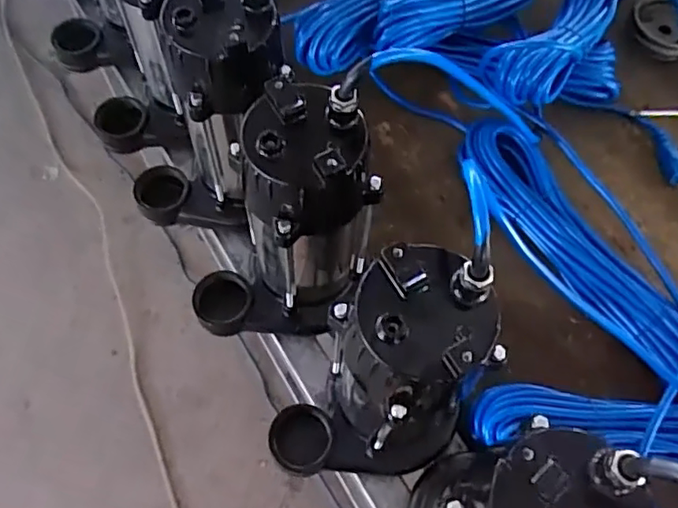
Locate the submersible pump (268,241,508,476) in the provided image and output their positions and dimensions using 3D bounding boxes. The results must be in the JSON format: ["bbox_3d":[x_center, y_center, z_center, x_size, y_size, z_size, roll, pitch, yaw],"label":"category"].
[{"bbox_3d":[0.022,0.101,0.440,0.150,0.249,0.104,-30,69,-14],"label":"submersible pump"}]

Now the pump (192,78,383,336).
[{"bbox_3d":[-0.054,-0.015,0.487,0.154,0.225,0.095,-30,69,-14],"label":"pump"}]

